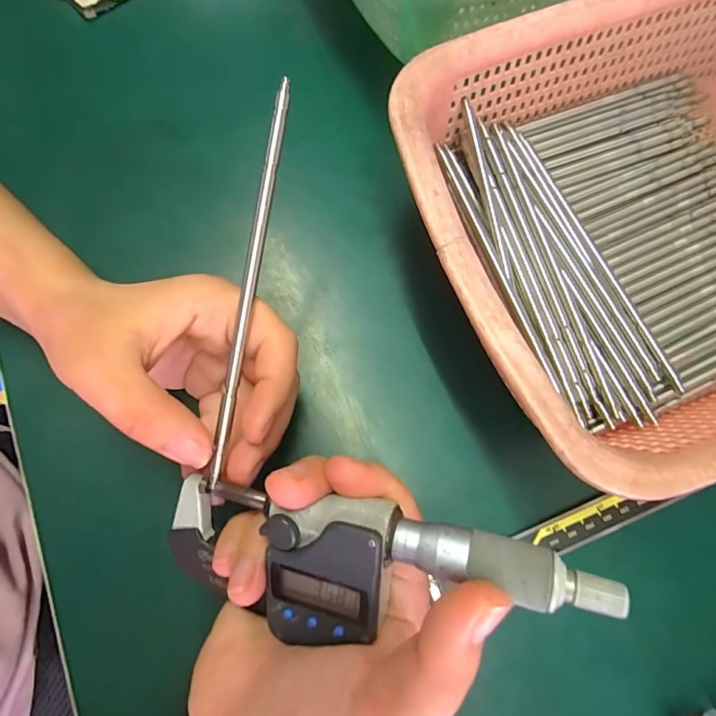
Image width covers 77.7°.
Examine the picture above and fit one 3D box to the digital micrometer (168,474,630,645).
[{"bbox_3d":[-0.002,0.071,0.149,0.157,0.024,0.049,-4,74,20],"label":"digital micrometer"}]

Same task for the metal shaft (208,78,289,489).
[{"bbox_3d":[-0.043,-0.031,0.176,0.004,0.007,0.159,9,87,1],"label":"metal shaft"}]

